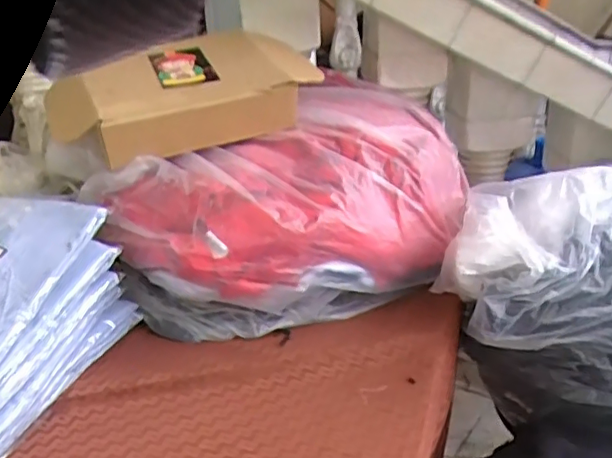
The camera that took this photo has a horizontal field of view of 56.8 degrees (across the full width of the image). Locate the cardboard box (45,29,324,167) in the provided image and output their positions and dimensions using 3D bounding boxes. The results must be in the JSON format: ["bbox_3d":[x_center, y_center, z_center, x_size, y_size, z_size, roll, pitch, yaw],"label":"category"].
[{"bbox_3d":[-0.169,-0.195,0.814,0.356,0.116,0.213,-14,27,-22],"label":"cardboard box"}]

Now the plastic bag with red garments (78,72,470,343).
[{"bbox_3d":[0.003,-0.018,0.820,0.492,0.273,0.261,-21,31,-35],"label":"plastic bag with red garments"}]

